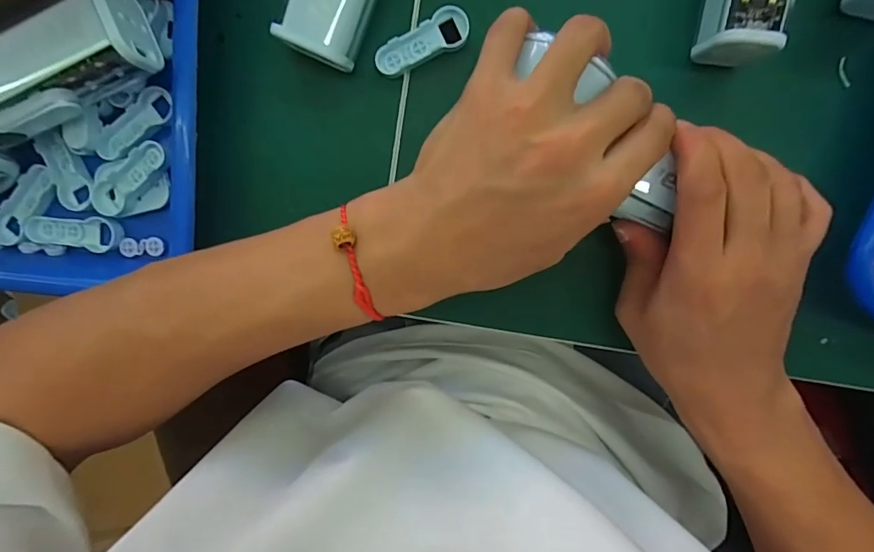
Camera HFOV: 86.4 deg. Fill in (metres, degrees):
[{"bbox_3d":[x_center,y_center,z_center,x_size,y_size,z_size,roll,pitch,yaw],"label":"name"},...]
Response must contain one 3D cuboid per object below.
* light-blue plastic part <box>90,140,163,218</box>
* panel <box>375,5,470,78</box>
[{"bbox_3d":[-0.163,-0.052,0.246,0.050,0.009,0.017,-40,92,6],"label":"light-blue plastic part"},{"bbox_3d":[-0.007,-0.119,0.237,0.051,0.006,0.018,-31,93,5],"label":"panel"}]

